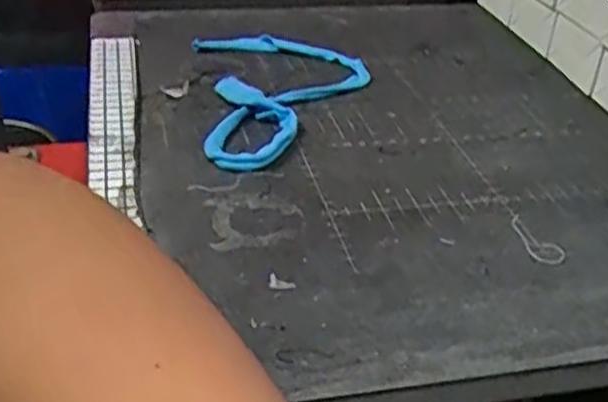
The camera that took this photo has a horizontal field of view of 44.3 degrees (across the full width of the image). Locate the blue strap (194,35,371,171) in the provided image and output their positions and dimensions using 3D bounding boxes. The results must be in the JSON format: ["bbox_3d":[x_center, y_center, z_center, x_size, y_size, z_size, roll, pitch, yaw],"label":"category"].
[{"bbox_3d":[-0.009,-0.076,0.508,0.121,0.016,0.182,-2,33,-10],"label":"blue strap"}]

